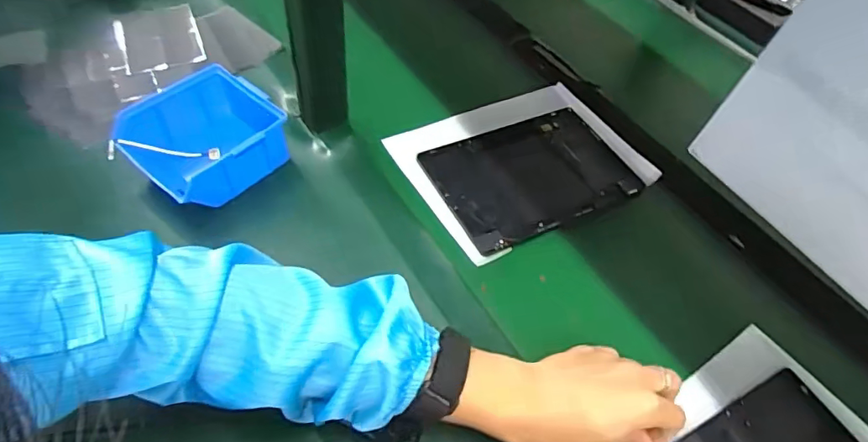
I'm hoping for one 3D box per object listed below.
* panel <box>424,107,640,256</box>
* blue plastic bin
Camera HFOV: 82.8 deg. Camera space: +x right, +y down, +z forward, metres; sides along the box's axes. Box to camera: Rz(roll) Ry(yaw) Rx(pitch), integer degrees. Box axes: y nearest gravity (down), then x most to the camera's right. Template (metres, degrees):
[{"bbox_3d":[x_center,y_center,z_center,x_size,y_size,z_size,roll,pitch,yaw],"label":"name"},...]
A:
[{"bbox_3d":[0.118,-0.057,0.590,0.235,0.010,0.152,-20,57,-20],"label":"panel"},{"bbox_3d":[-0.240,-0.085,0.518,0.130,0.064,0.135,36,58,20],"label":"blue plastic bin"}]

